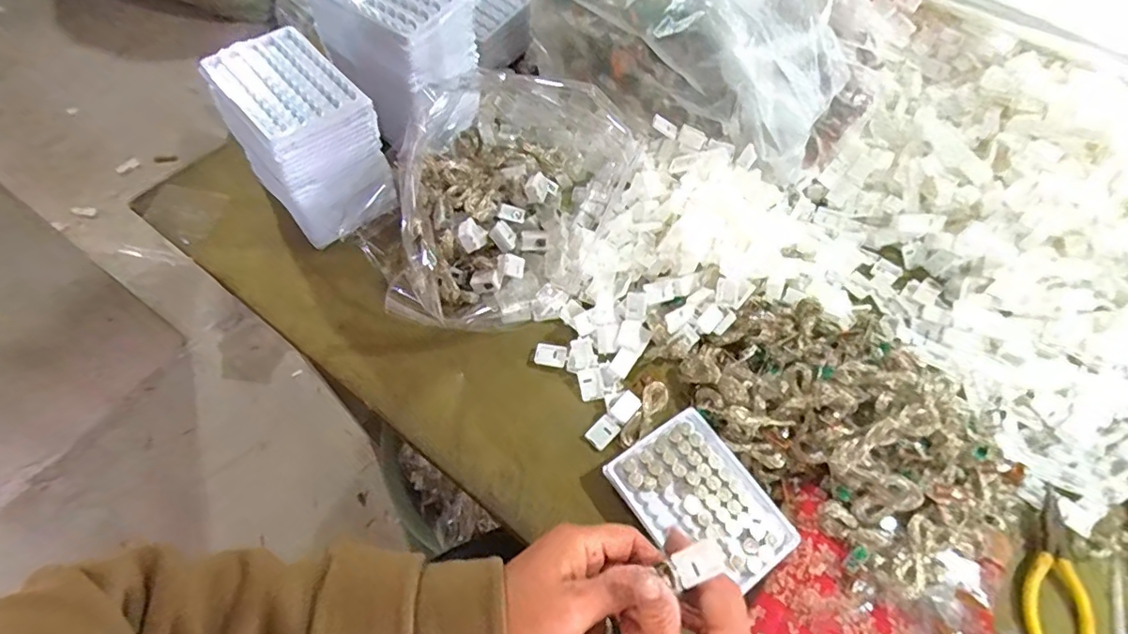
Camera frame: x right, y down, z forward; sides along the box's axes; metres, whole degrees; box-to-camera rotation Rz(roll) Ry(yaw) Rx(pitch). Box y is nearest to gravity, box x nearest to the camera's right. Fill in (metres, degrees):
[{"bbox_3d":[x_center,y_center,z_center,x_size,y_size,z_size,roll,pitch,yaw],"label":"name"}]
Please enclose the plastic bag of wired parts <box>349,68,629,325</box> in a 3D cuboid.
[{"bbox_3d":[-0.054,-0.125,0.536,0.204,0.084,0.336,23,62,8],"label":"plastic bag of wired parts"}]

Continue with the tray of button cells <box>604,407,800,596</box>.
[{"bbox_3d":[0.108,0.145,0.428,0.093,0.012,0.129,-30,68,-19],"label":"tray of button cells"}]

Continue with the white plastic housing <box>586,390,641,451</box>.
[{"bbox_3d":[0.043,0.088,0.465,0.020,0.006,0.055,42,80,17],"label":"white plastic housing"}]

